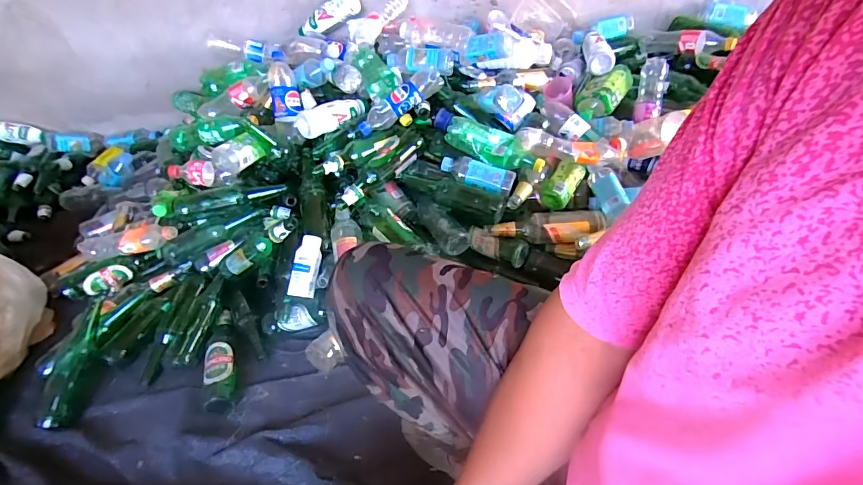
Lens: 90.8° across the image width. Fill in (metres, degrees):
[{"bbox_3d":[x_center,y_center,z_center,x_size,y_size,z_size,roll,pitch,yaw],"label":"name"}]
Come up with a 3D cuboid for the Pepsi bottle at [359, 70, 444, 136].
[{"bbox_3d":[-0.079,-0.340,1.021,0.228,0.053,0.074,-35,52,1],"label":"Pepsi bottle"}]

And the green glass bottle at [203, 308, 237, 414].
[{"bbox_3d":[-0.457,0.254,0.929,0.056,0.061,0.238,-18,49,-9],"label":"green glass bottle"}]

